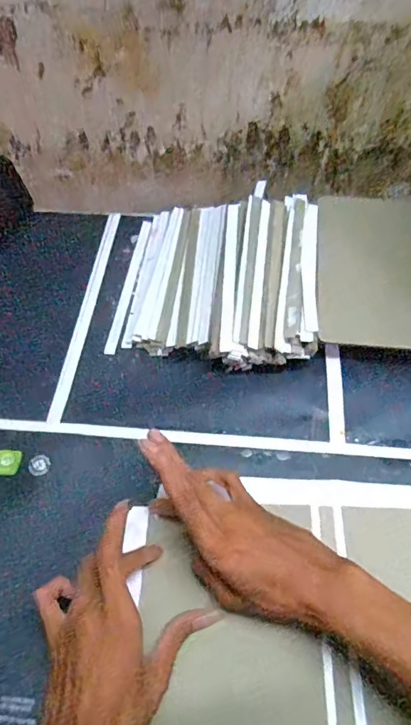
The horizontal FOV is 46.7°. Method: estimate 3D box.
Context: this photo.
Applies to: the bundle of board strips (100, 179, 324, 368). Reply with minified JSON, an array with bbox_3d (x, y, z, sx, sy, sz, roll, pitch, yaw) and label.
[{"bbox_3d":[0.014,-0.104,0.555,0.221,0.051,0.239,5,57,4],"label":"bundle of board strips"}]

